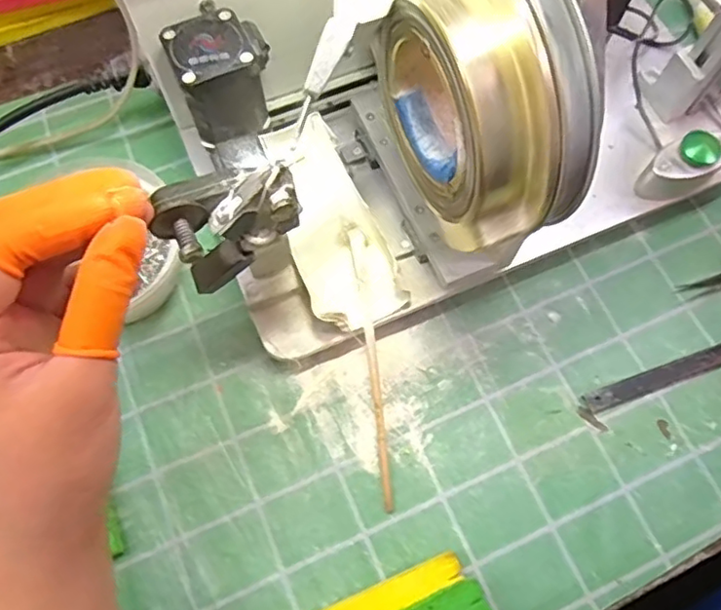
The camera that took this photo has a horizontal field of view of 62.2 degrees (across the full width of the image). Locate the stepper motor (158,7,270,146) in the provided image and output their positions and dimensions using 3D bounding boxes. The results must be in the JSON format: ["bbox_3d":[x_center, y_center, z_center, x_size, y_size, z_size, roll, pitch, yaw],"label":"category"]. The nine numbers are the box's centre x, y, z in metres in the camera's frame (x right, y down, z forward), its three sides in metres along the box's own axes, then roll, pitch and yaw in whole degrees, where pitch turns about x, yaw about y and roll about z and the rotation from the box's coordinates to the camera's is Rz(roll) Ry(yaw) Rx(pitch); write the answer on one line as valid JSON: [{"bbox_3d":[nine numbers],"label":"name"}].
[{"bbox_3d":[-0.075,-0.125,0.332,0.051,0.050,0.051,-24,71,-10],"label":"stepper motor"}]

